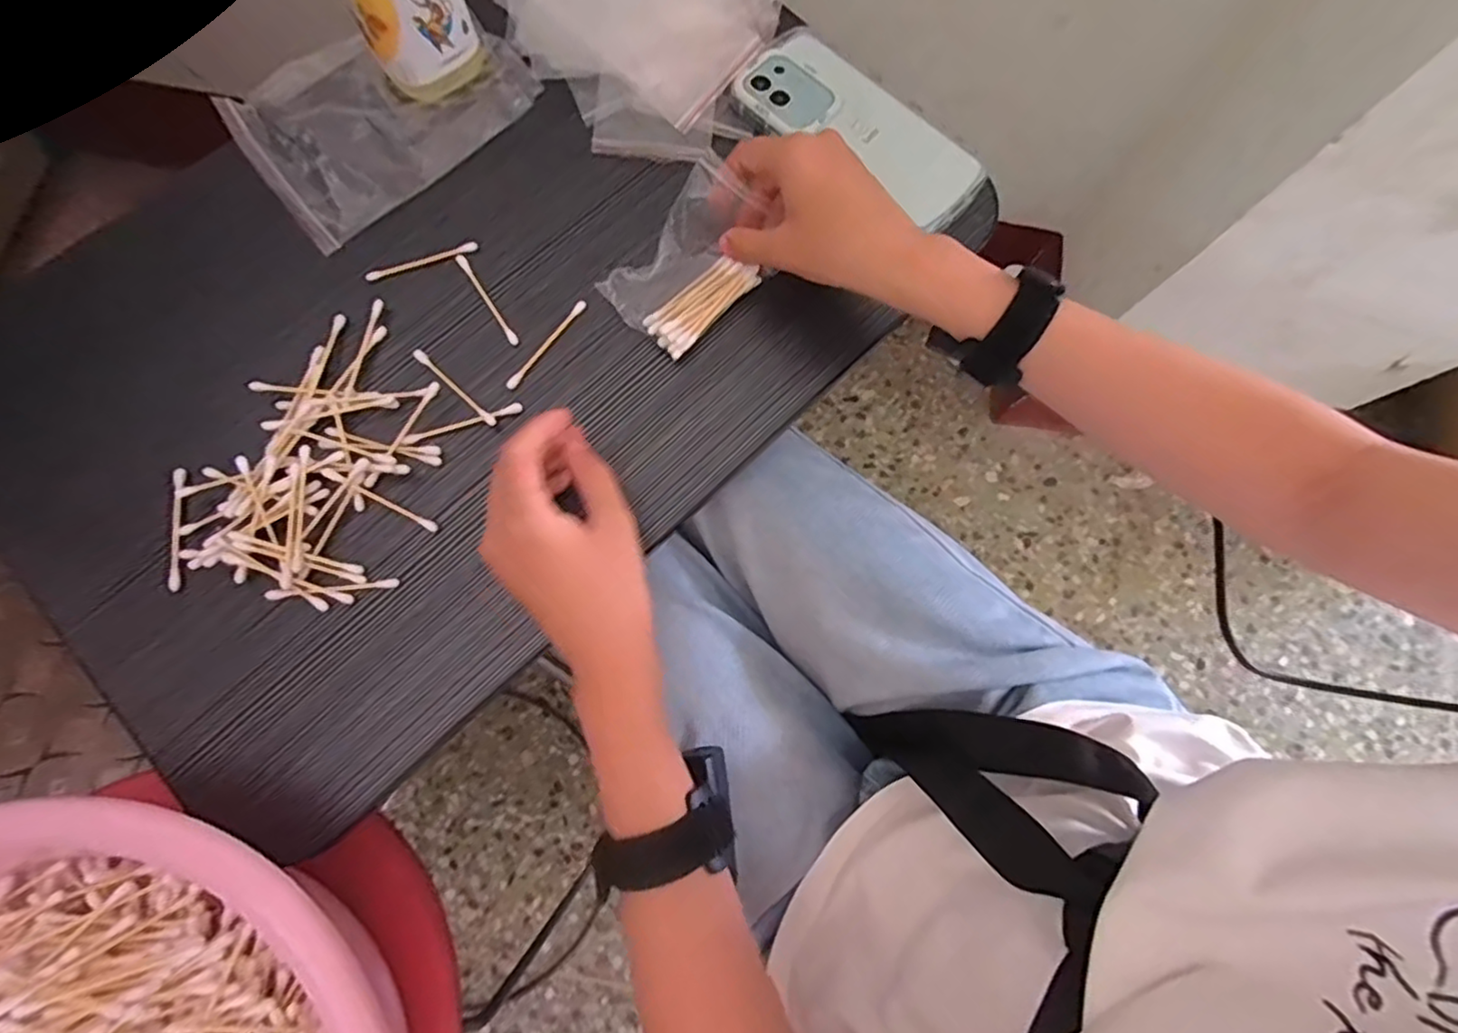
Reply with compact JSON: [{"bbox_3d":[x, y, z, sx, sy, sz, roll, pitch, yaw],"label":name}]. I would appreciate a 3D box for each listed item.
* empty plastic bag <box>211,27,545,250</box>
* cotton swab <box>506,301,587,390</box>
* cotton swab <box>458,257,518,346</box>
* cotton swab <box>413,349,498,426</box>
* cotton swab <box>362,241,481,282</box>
[{"bbox_3d":[-0.224,-0.267,0.411,0.171,0.013,0.126,-40,81,-10],"label":"empty plastic bag"},{"bbox_3d":[-0.109,-0.103,0.380,0.007,0.005,0.069,35,78,7],"label":"cotton swab"},{"bbox_3d":[-0.148,-0.133,0.388,0.006,0.004,0.068,-33,80,-8],"label":"cotton swab"},{"bbox_3d":[-0.160,-0.076,0.370,0.067,0.004,0.005,42,79,8],"label":"cotton swab"},{"bbox_3d":[-0.190,-0.158,0.393,0.069,0.006,0.008,-20,78,-6],"label":"cotton swab"}]

